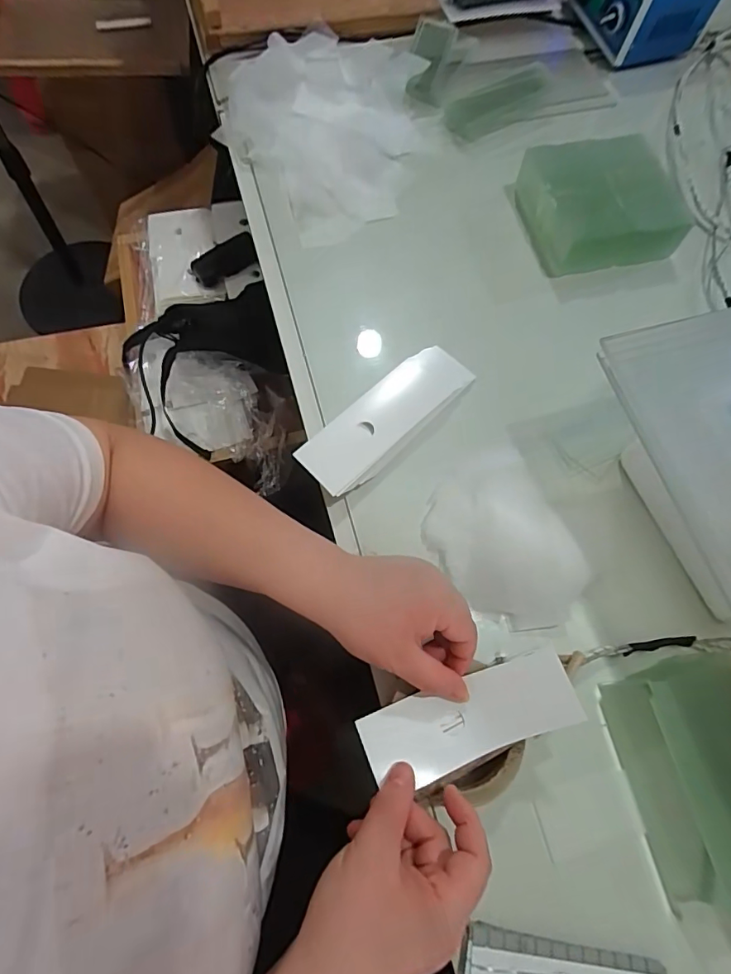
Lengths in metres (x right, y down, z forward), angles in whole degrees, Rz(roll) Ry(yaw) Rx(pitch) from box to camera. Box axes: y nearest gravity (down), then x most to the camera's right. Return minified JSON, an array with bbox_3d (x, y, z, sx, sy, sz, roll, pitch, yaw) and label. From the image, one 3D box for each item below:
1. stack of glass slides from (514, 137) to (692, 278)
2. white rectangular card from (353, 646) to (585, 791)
[{"bbox_3d":[0.251,-0.309,0.522,0.148,0.049,0.136,-10,71,-5],"label":"stack of glass slides"},{"bbox_3d":[0.072,0.159,0.330,0.148,0.006,0.050,-15,71,-9],"label":"white rectangular card"}]

